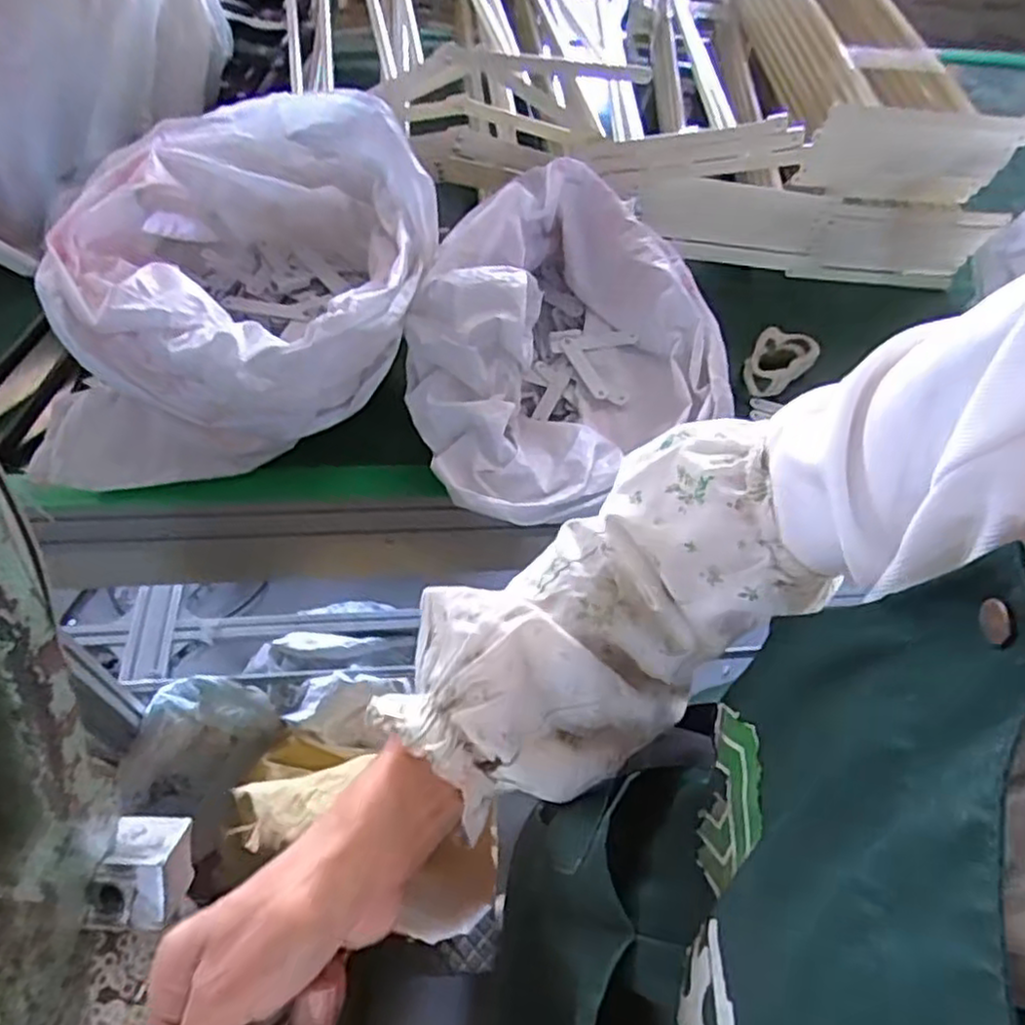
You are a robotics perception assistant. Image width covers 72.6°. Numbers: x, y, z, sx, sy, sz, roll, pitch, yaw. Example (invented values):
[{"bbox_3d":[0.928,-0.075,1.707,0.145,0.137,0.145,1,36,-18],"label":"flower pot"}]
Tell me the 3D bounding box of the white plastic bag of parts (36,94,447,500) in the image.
[{"bbox_3d":[-0.239,-0.211,0.662,0.298,0.184,0.381,8,55,0],"label":"white plastic bag of parts"}]

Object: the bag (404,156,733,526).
[{"bbox_3d":[0.041,-0.168,0.685,0.348,0.155,0.306,-30,63,-23],"label":"bag"}]

